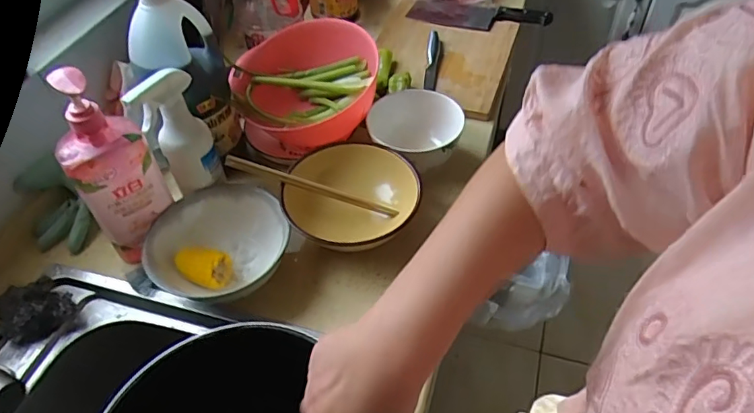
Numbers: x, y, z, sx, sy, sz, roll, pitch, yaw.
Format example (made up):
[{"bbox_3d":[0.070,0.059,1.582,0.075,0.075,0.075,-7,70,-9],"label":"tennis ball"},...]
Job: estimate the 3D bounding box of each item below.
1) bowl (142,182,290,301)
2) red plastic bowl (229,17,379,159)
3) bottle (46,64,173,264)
[{"bbox_3d":[-0.195,0.050,0.671,0.163,0.061,0.163,-1,48,2],"label":"bowl"},{"bbox_3d":[-0.110,-0.186,0.822,0.212,0.148,0.182,-12,48,-8],"label":"red plastic bowl"},{"bbox_3d":[-0.312,-0.048,0.628,0.090,0.244,0.061,-34,55,-25],"label":"bottle"}]

